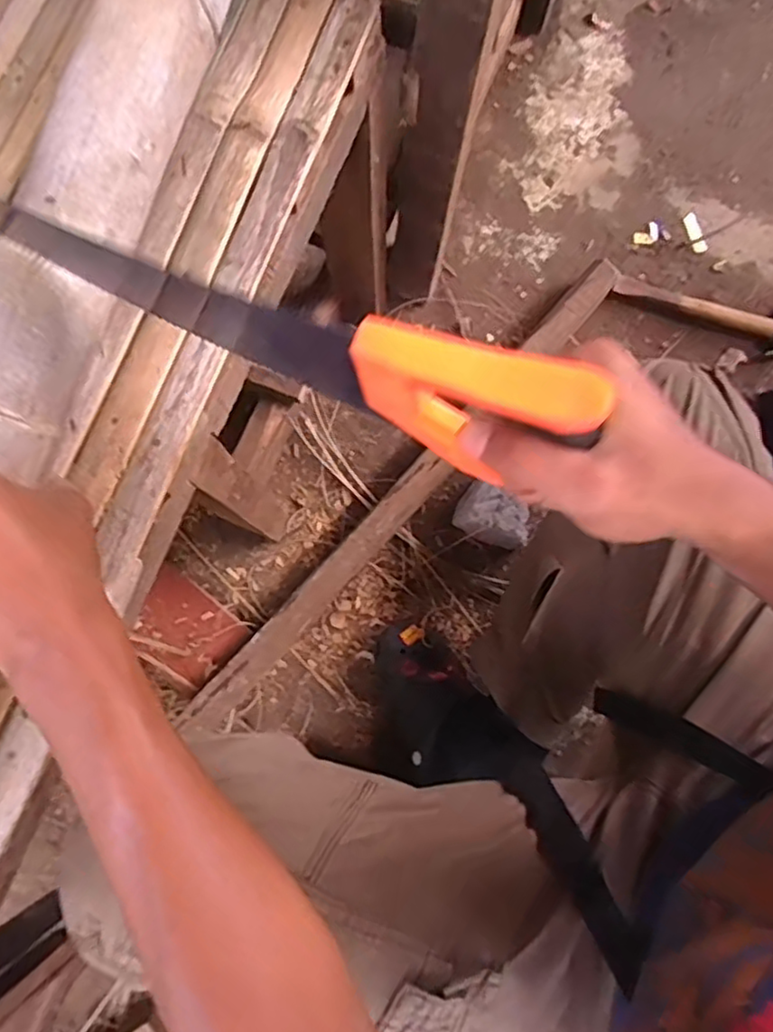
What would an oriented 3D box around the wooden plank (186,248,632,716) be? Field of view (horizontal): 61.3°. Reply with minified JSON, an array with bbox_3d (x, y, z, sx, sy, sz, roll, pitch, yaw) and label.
[{"bbox_3d":[0.036,-0.037,0.808,0.044,0.033,0.770,42,83,8],"label":"wooden plank"}]

